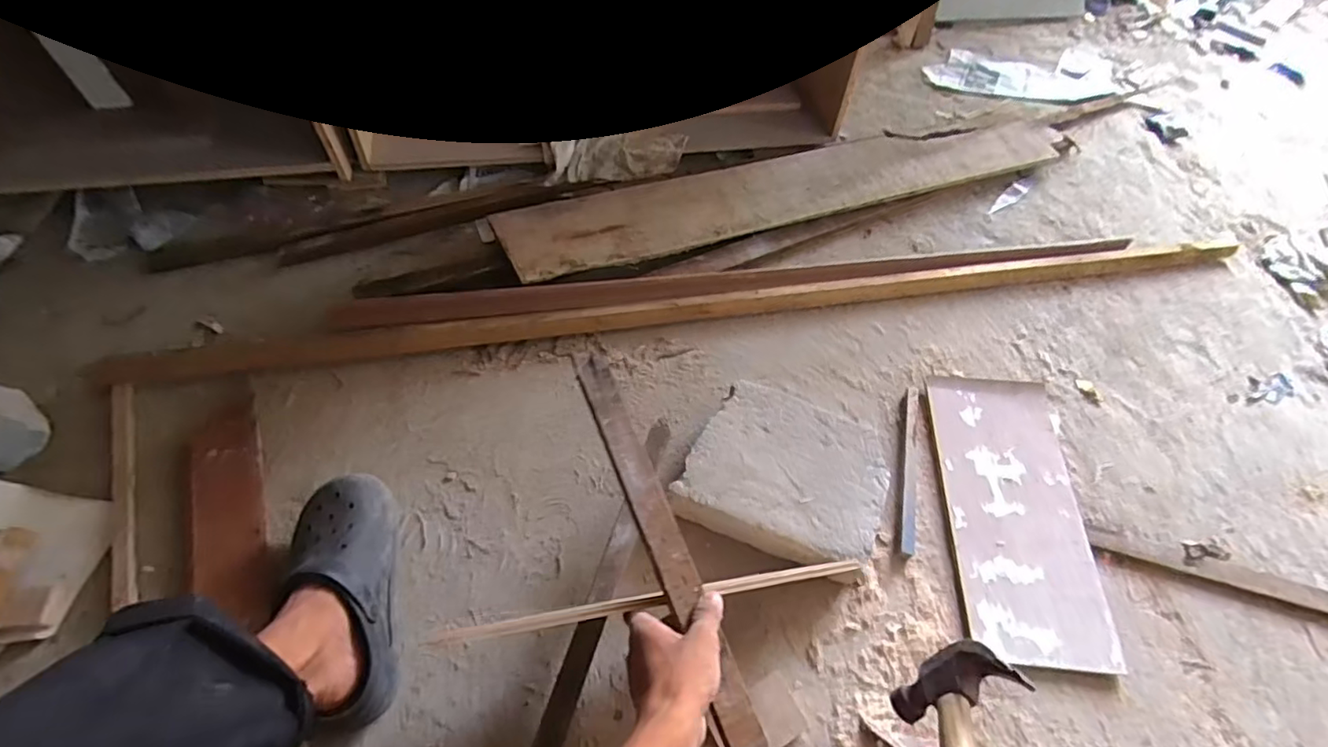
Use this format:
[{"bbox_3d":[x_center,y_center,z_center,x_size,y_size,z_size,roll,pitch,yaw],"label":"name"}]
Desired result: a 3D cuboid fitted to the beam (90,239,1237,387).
[{"bbox_3d":[0.107,-0.119,0.977,1.856,0.032,0.050,-7,57,-8],"label":"beam"}]

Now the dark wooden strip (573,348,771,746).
[{"bbox_3d":[0.043,0.240,0.485,0.034,0.008,0.593,-19,71,-15],"label":"dark wooden strip"}]

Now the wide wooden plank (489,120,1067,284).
[{"bbox_3d":[0.273,-0.357,1.102,1.141,0.024,0.150,-17,68,-15],"label":"wide wooden plank"}]

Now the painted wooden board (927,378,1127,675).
[{"bbox_3d":[0.479,0.181,0.800,0.183,0.023,0.397,7,56,1],"label":"painted wooden board"}]

